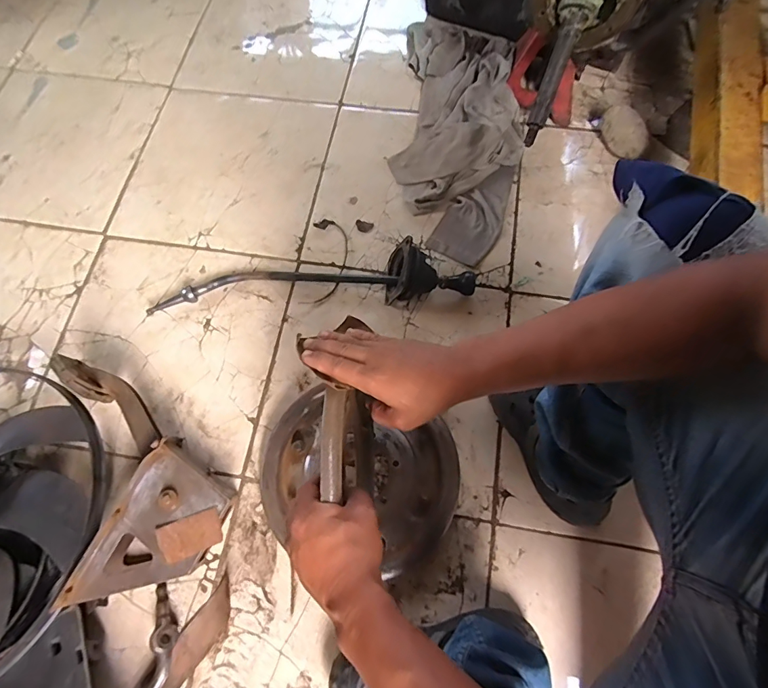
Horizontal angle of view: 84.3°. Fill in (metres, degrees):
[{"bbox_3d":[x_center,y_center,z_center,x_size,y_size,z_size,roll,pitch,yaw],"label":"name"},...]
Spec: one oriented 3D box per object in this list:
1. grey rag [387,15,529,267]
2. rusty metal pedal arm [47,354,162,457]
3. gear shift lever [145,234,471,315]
[{"bbox_3d":[0.165,-0.463,0.885,0.257,0.078,0.599,7,73,1],"label":"grey rag"},{"bbox_3d":[-0.426,0.087,0.663,0.203,0.060,0.055,42,76,-2],"label":"rusty metal pedal arm"},{"bbox_3d":[-0.133,-0.121,0.764,0.602,0.086,0.103,-4,71,1],"label":"gear shift lever"}]

